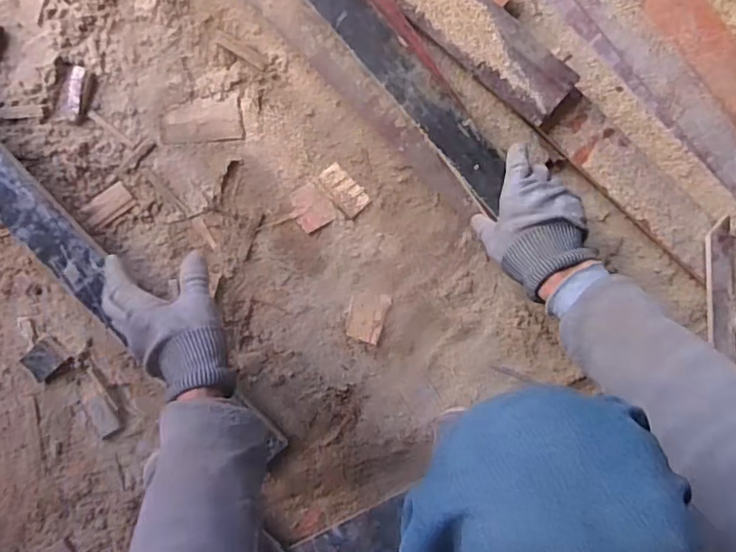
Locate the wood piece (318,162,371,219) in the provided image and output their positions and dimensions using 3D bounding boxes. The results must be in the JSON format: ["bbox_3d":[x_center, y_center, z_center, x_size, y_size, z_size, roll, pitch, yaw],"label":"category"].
[{"bbox_3d":[-0.029,-0.104,0.707,0.034,0.007,0.064,-43,93,6],"label":"wood piece"}]

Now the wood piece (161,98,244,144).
[{"bbox_3d":[-0.199,-0.184,0.699,0.098,0.005,0.048,-3,96,3],"label":"wood piece"}]

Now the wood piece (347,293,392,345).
[{"bbox_3d":[-0.002,0.049,0.725,0.045,0.004,0.061,18,97,1],"label":"wood piece"}]

